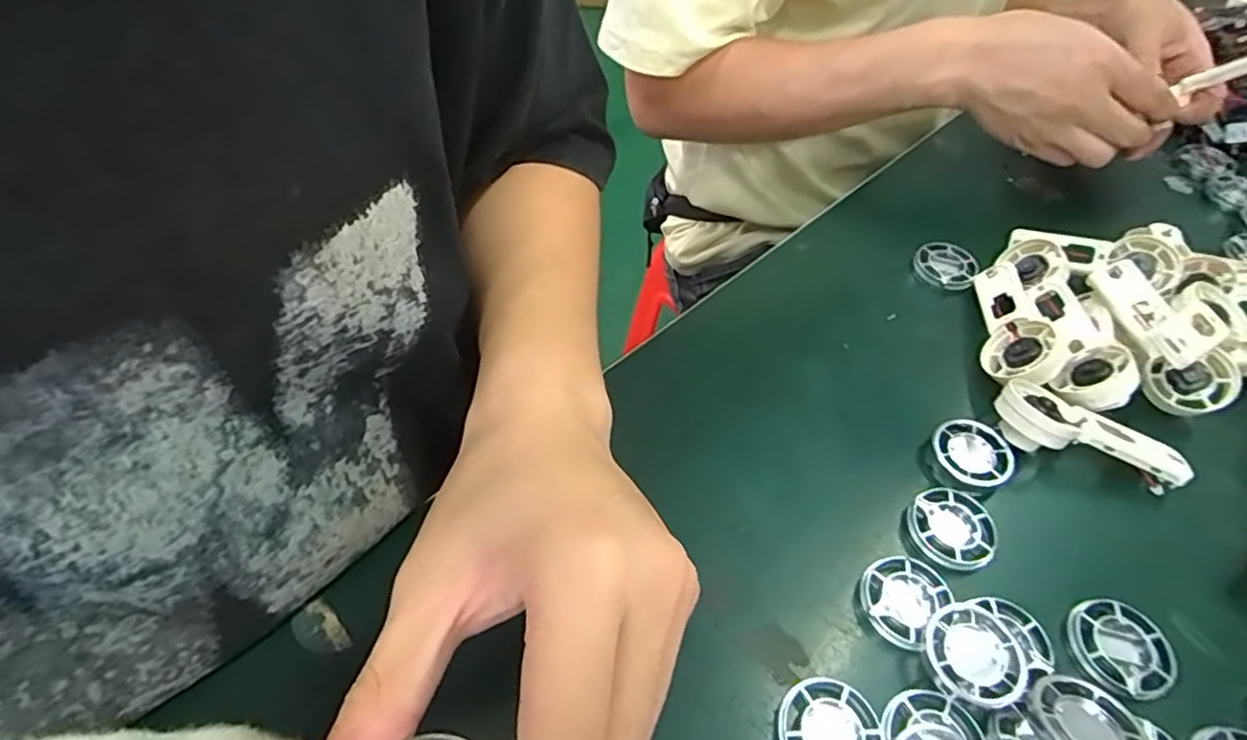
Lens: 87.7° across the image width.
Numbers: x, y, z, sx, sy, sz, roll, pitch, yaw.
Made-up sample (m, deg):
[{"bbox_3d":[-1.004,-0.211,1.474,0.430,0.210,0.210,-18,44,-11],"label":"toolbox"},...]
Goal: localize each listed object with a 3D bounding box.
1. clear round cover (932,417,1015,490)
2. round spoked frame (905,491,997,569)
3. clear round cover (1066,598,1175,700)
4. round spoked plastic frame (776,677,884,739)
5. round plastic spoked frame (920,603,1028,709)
[{"bbox_3d":[0.181,0.044,0.335,0.037,0.013,0.037,2,53,-2],"label":"clear round cover"},{"bbox_3d":[0.156,0.076,0.310,0.040,0.008,0.039,2,53,-2],"label":"round spoked frame"},{"bbox_3d":[0.211,0.120,0.277,0.039,0.007,0.039,2,53,-2],"label":"clear round cover"},{"bbox_3d":[0.080,0.141,0.252,0.039,0.009,0.038,2,53,-2],"label":"round spoked plastic frame"},{"bbox_3d":[0.144,0.117,0.267,0.039,0.009,0.038,2,53,-2],"label":"round plastic spoked frame"}]

